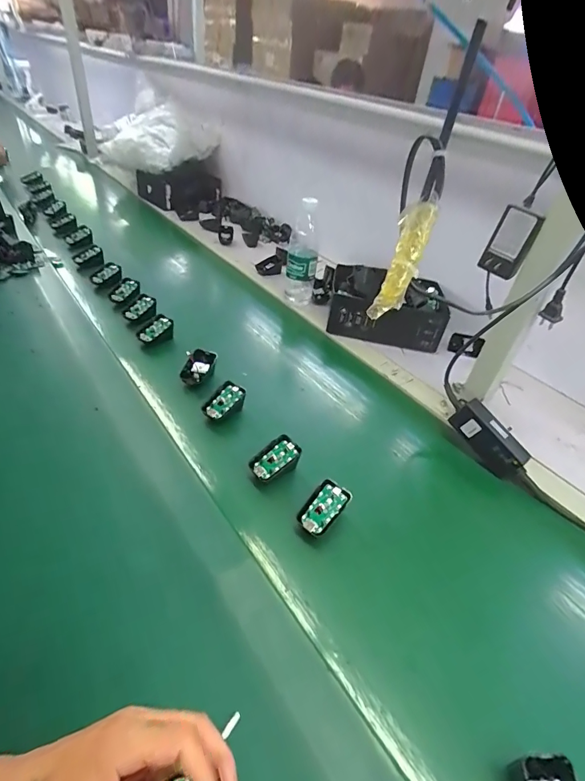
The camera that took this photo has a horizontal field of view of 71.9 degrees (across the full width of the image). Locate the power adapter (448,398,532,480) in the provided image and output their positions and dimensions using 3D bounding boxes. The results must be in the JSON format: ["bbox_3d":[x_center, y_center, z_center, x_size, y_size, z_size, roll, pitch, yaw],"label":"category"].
[{"bbox_3d":[0.295,0.075,0.606,0.038,0.050,0.119,-27,71,-32],"label":"power adapter"}]

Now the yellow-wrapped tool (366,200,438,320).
[{"bbox_3d":[0.067,-0.077,0.245,0.018,0.072,0.013,27,15,24],"label":"yellow-wrapped tool"}]

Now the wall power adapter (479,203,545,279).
[{"bbox_3d":[0.279,-0.188,0.520,0.051,0.079,0.026,30,42,24],"label":"wall power adapter"}]

